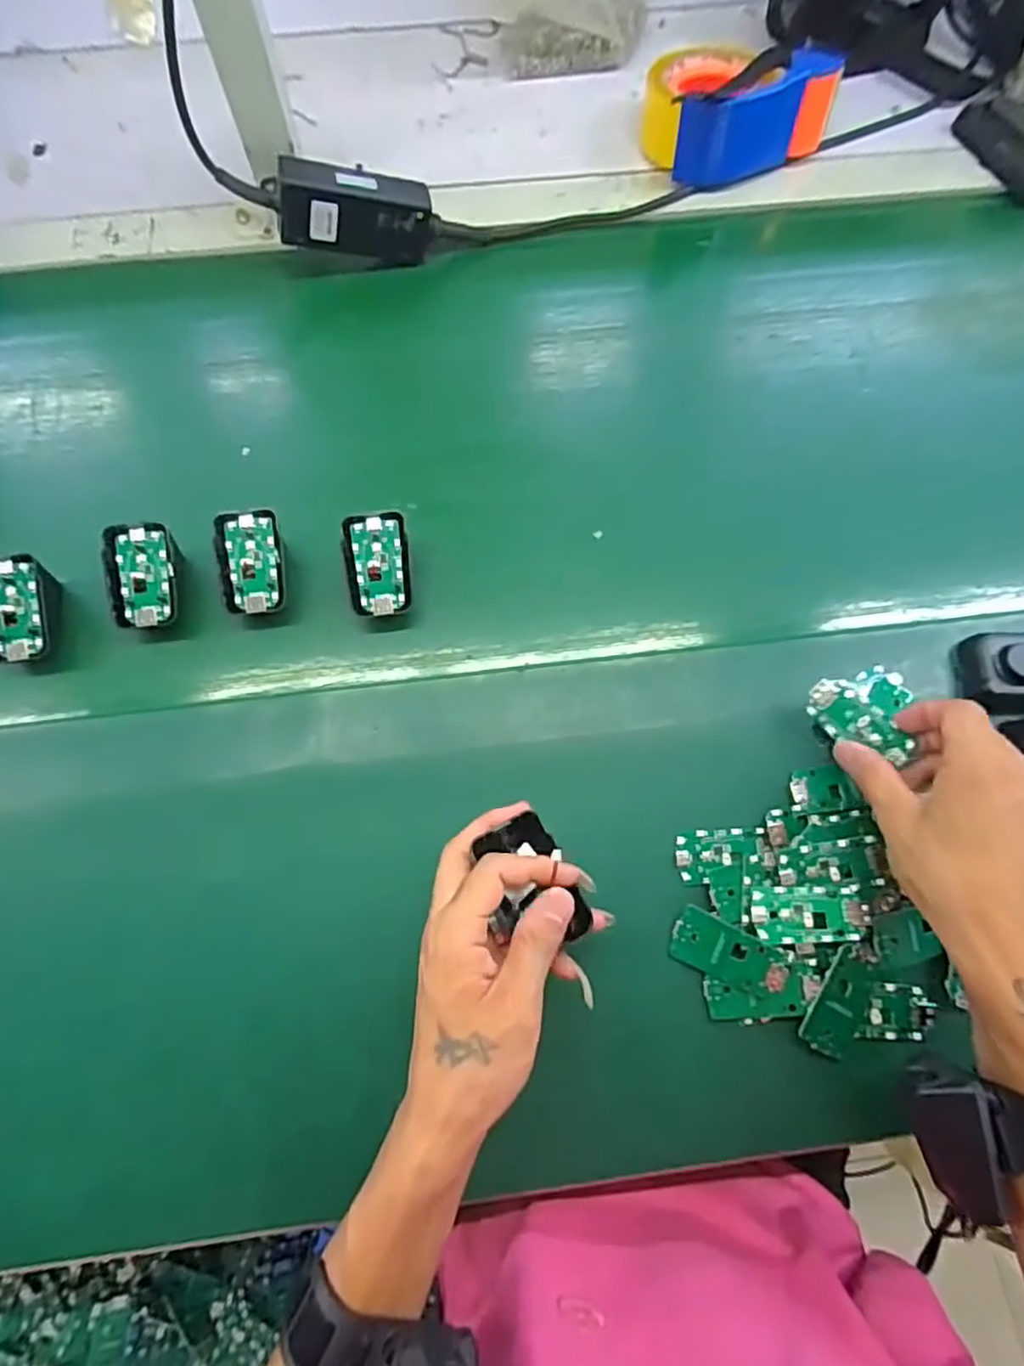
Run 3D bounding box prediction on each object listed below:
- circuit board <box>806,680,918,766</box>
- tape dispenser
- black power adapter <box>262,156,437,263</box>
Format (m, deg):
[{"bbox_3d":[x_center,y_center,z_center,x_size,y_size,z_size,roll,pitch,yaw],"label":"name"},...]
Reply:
[{"bbox_3d":[0.210,0.024,0.402,0.062,0.004,0.029,45,103,22],"label":"circuit board"},{"bbox_3d":[0.185,-0.505,0.574,0.154,0.065,0.106,-15,71,-5],"label":"tape dispenser"},{"bbox_3d":[-0.125,-0.371,0.521,0.123,0.056,0.026,-4,71,-22],"label":"black power adapter"}]

